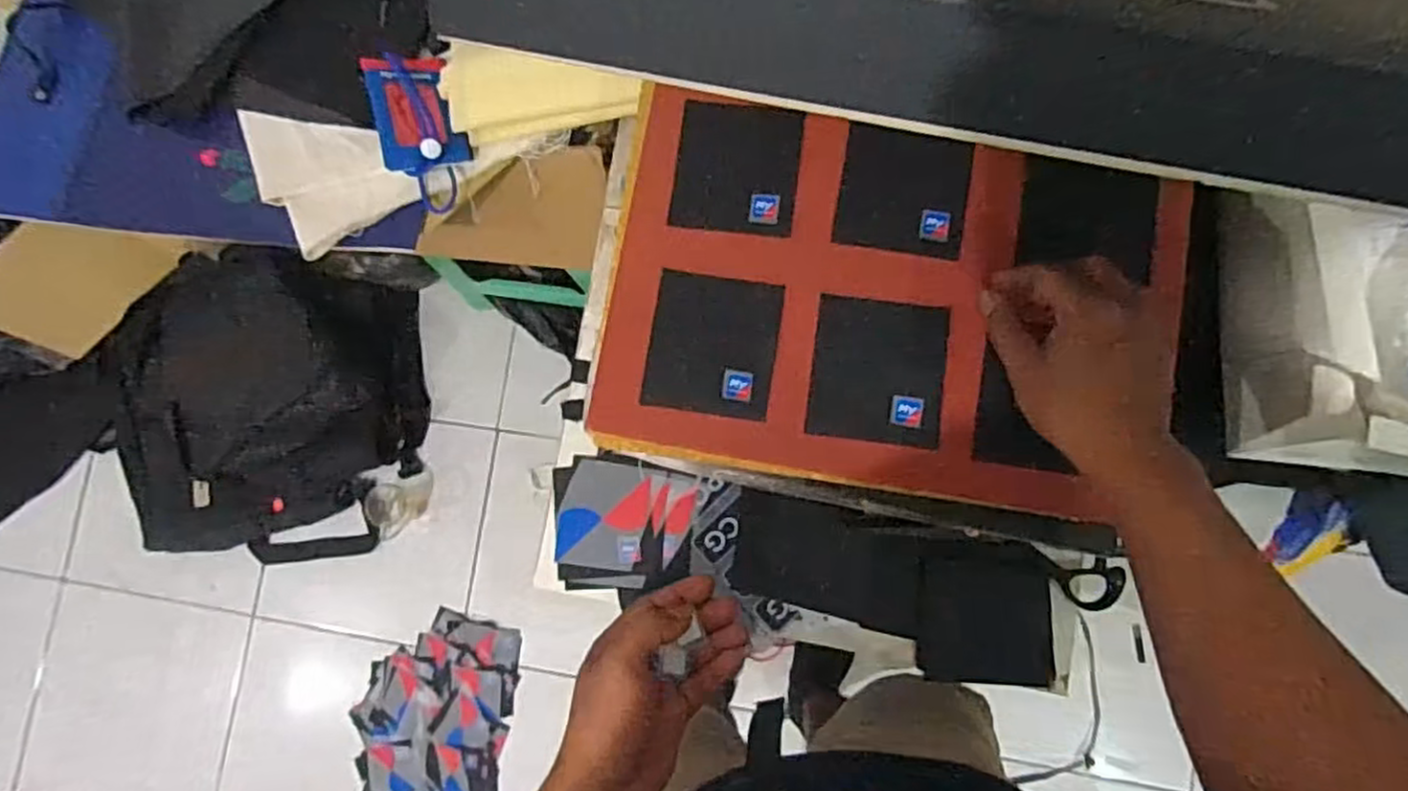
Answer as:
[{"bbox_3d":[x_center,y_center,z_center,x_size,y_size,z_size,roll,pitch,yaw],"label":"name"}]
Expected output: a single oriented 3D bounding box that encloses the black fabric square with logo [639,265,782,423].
[{"bbox_3d":[0.007,-0.037,0.519,0.089,0.005,0.098,9,82,1],"label":"black fabric square with logo"}]

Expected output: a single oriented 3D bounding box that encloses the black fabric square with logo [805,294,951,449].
[{"bbox_3d":[0.122,-0.018,0.512,0.089,0.004,0.099,6,83,10],"label":"black fabric square with logo"}]

